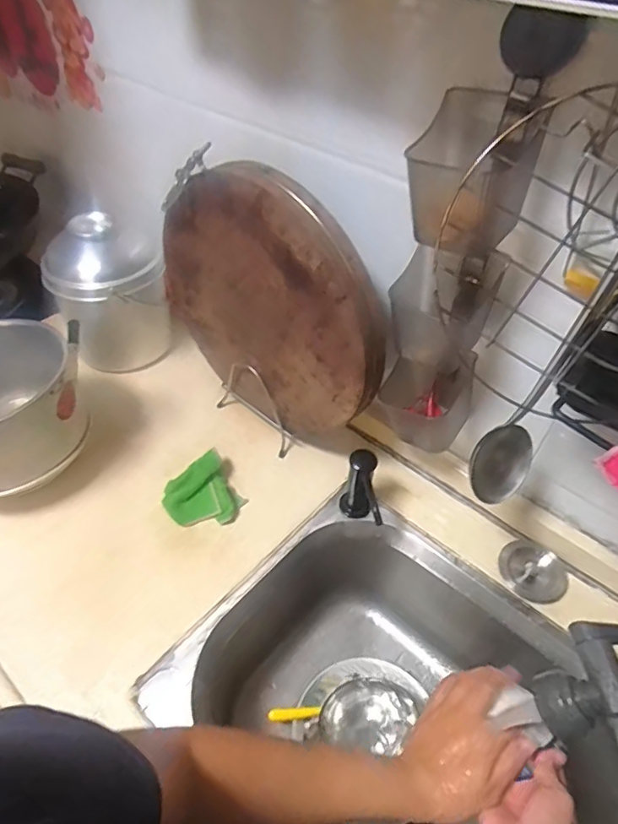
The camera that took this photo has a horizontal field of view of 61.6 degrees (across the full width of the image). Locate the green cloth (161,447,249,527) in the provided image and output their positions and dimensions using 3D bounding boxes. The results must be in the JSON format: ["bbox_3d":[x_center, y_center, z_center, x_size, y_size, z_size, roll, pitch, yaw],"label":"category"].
[{"bbox_3d":[-0.152,0.119,0.744,0.099,0.044,0.095,-28,54,-26],"label":"green cloth"}]

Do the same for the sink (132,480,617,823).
[{"bbox_3d":[0.122,0.401,0.661,0.502,0.228,0.429,34,54,26],"label":"sink"}]

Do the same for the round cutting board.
[{"bbox_3d":[-0.076,-0.143,0.706,0.381,0.349,0.046,35,55,27],"label":"round cutting board"}]

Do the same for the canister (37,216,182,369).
[{"bbox_3d":[-0.351,-0.212,0.912,0.167,0.205,0.158,-33,56,-29],"label":"canister"}]

